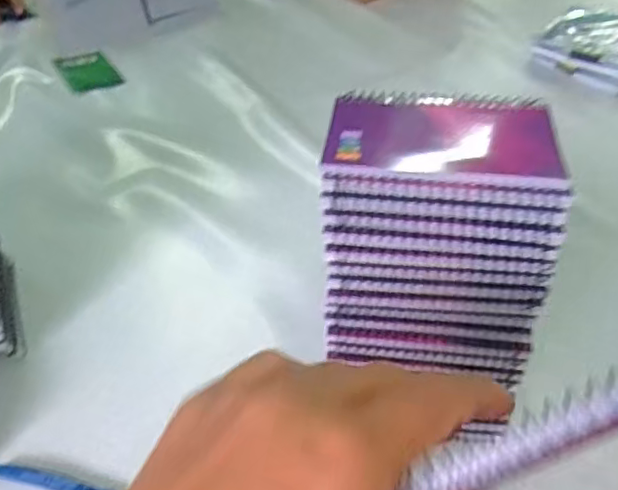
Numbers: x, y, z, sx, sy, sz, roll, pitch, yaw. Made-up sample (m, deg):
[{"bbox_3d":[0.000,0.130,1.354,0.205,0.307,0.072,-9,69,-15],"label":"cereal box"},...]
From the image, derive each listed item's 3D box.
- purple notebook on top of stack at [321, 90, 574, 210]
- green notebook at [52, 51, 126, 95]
[{"bbox_3d":[0.077,-0.059,0.338,0.129,0.010,0.095,5,44,6],"label":"purple notebook on top of stack"},{"bbox_3d":[-0.335,-0.264,0.890,0.073,0.010,0.119,-25,48,-23],"label":"green notebook"}]

